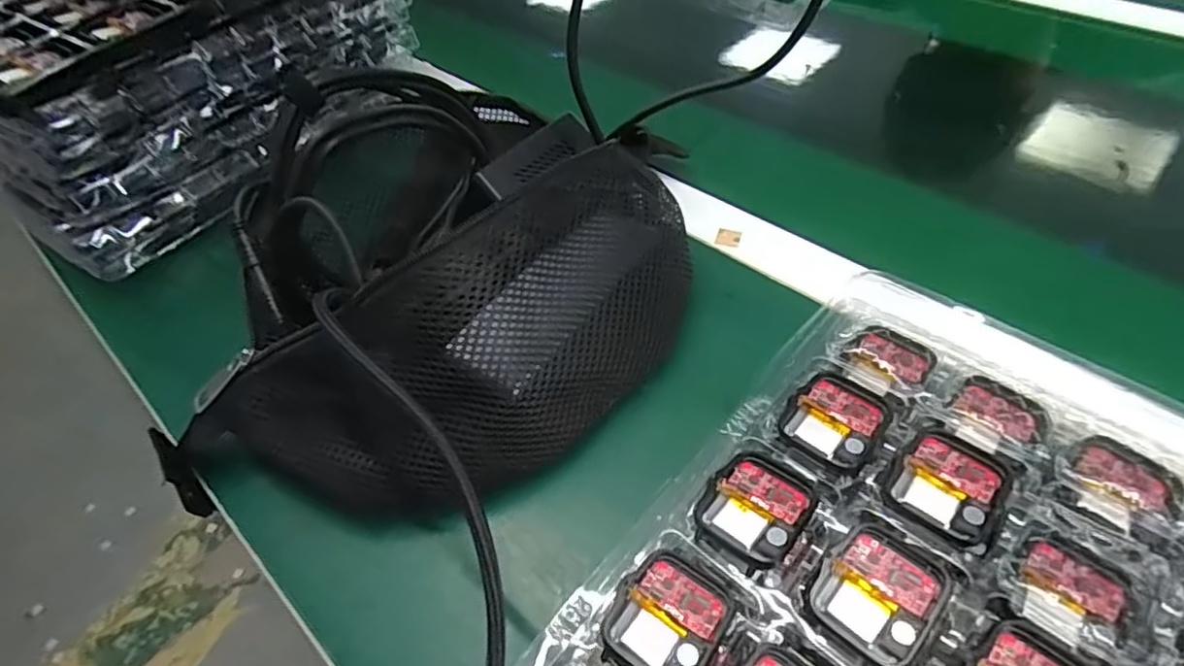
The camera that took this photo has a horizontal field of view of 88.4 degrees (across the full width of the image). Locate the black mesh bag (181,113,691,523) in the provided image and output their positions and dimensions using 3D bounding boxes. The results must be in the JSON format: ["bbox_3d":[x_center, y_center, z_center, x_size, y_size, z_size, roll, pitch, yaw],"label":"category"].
[{"bbox_3d":[-0.057,-0.012,0.309,0.144,0.107,0.265,36,62,30],"label":"black mesh bag"}]

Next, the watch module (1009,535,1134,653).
[{"bbox_3d":[0.173,0.095,0.221,0.032,0.007,0.036,30,59,27],"label":"watch module"}]

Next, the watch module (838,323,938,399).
[{"bbox_3d":[0.141,0.014,0.289,0.035,0.009,0.036,28,58,26],"label":"watch module"}]

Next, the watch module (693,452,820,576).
[{"bbox_3d":[0.064,0.070,0.241,0.039,0.005,0.045,31,60,28],"label":"watch module"}]

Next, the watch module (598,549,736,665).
[{"bbox_3d":[0.027,0.105,0.221,0.038,0.005,0.044,26,57,24],"label":"watch module"}]

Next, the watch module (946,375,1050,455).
[{"bbox_3d":[0.176,0.037,0.266,0.033,0.007,0.035,-39,57,-24],"label":"watch module"}]

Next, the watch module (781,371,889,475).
[{"bbox_3d":[0.106,0.039,0.266,0.038,0.004,0.041,31,60,27],"label":"watch module"}]

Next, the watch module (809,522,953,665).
[{"bbox_3d":[0.104,0.093,0.219,0.037,0.009,0.042,31,60,27],"label":"watch module"}]

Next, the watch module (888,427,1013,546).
[{"bbox_3d":[0.142,0.060,0.242,0.036,0.005,0.039,30,59,27],"label":"watch module"}]

